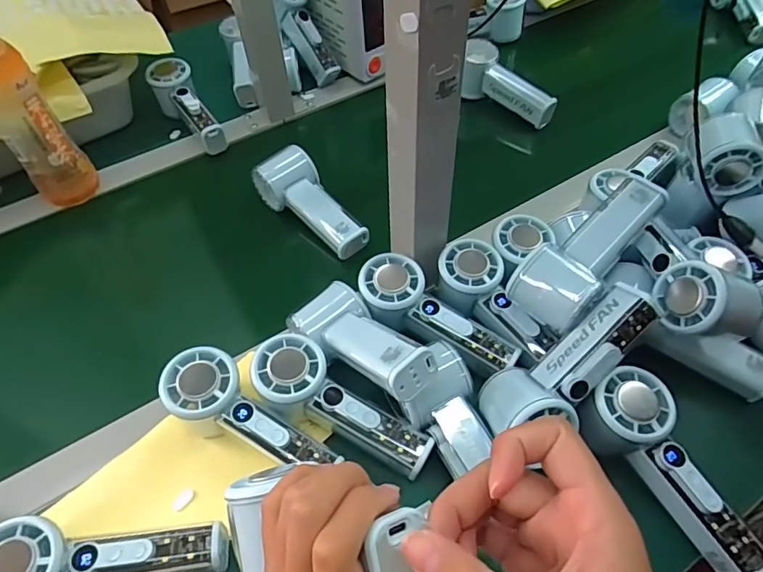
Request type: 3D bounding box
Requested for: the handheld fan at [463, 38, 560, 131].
[{"bbox_3d":[0.164,-0.265,0.661,0.036,0.064,0.140,-35,58,-20],"label":"handheld fan"}]

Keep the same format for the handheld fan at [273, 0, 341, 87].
[{"bbox_3d":[-0.110,-0.362,0.704,0.051,0.039,0.158,-27,100,-16],"label":"handheld fan"}]

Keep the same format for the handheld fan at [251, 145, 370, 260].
[{"bbox_3d":[-0.073,-0.095,0.553,0.142,0.049,0.057,37,63,27],"label":"handheld fan"}]

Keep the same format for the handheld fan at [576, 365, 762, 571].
[{"bbox_3d":[0.210,0.136,0.372,0.062,0.050,0.155,-27,73,-15],"label":"handheld fan"}]

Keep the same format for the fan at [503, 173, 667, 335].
[{"bbox_3d":[0.171,-0.025,0.432,0.063,0.071,0.151,33,62,25],"label":"fan"}]

